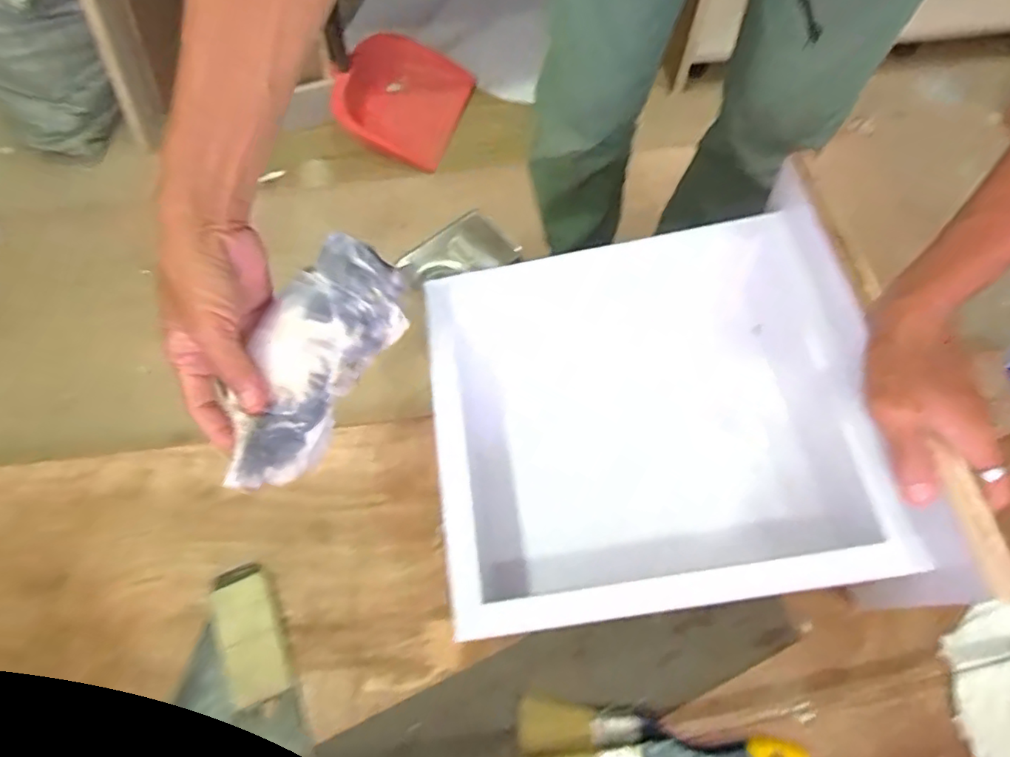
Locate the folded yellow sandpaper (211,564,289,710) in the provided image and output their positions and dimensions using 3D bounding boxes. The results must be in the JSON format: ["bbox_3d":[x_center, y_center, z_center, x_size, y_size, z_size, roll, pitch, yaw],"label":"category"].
[{"bbox_3d":[-0.220,0.219,0.492,0.047,0.012,0.106,-24,69,-11],"label":"folded yellow sandpaper"}]

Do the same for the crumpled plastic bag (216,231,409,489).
[{"bbox_3d":[-0.134,-0.011,0.408,0.063,0.056,0.181,24,82,9],"label":"crumpled plastic bag"}]

